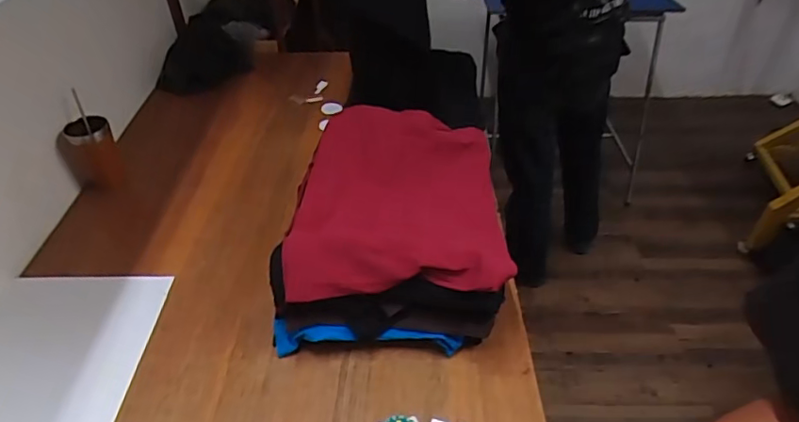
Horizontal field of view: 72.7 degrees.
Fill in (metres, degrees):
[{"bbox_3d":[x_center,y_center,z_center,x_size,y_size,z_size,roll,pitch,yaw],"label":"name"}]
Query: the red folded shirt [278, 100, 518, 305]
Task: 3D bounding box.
[{"bbox_3d":[0.008,-0.032,0.951,0.341,0.085,0.473,9,38,-3],"label":"red folded shirt"}]

